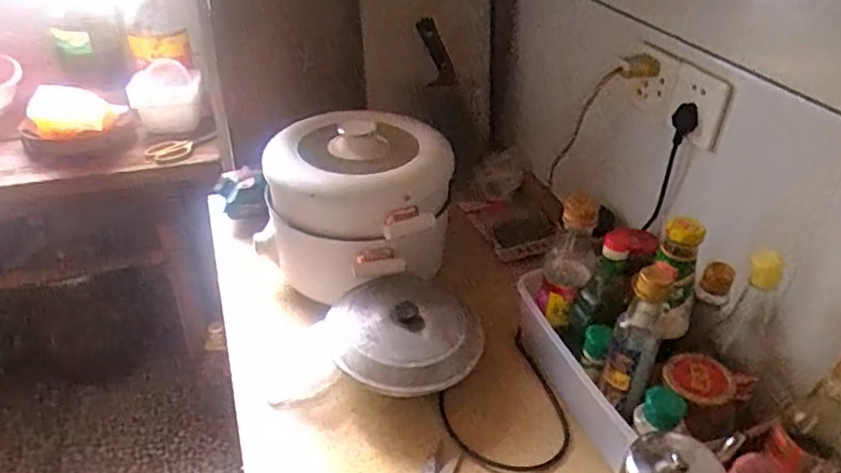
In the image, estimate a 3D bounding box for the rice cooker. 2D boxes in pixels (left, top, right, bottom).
[{"bbox_3d":[-0.096,-0.044,0.922,0.270,0.221,0.217,8,35,7],"label":"rice cooker"}]

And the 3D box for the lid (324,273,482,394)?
[{"bbox_3d":[-0.024,0.119,0.796,0.190,0.050,0.177,2,35,-1],"label":"lid"}]

